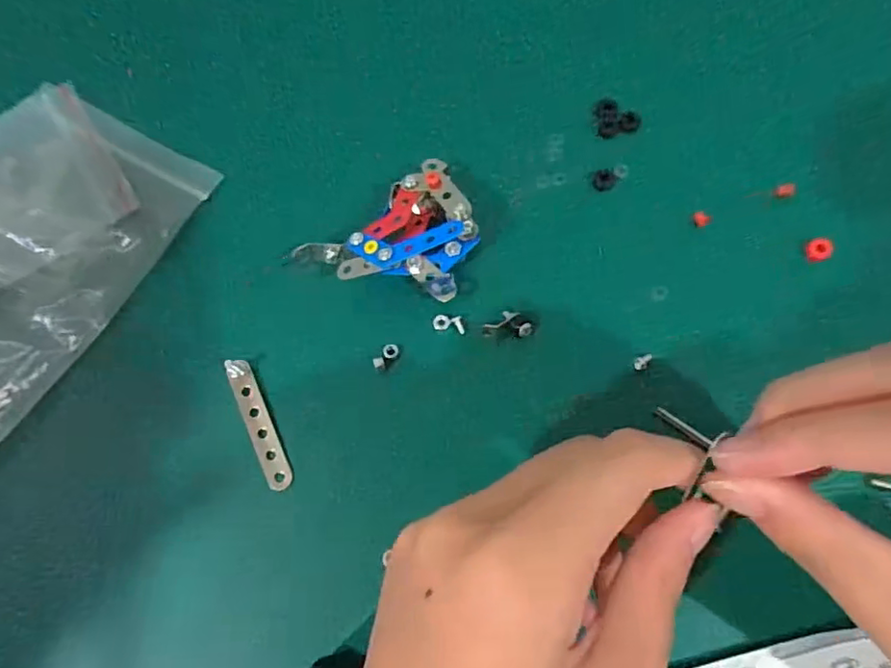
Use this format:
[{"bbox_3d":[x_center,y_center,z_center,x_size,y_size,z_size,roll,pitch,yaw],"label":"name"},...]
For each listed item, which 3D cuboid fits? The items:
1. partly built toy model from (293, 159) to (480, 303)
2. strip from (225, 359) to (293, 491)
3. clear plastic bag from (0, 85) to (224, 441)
[{"bbox_3d":[-0.018,-0.040,0.257,0.072,0.029,0.057,-37,76,-9],"label":"partly built toy model"},{"bbox_3d":[-0.079,0.038,0.250,0.010,0.004,0.058,-22,76,-15],"label":"strip"},{"bbox_3d":[-0.208,-0.044,0.272,0.131,0.012,0.161,32,77,10],"label":"clear plastic bag"}]

